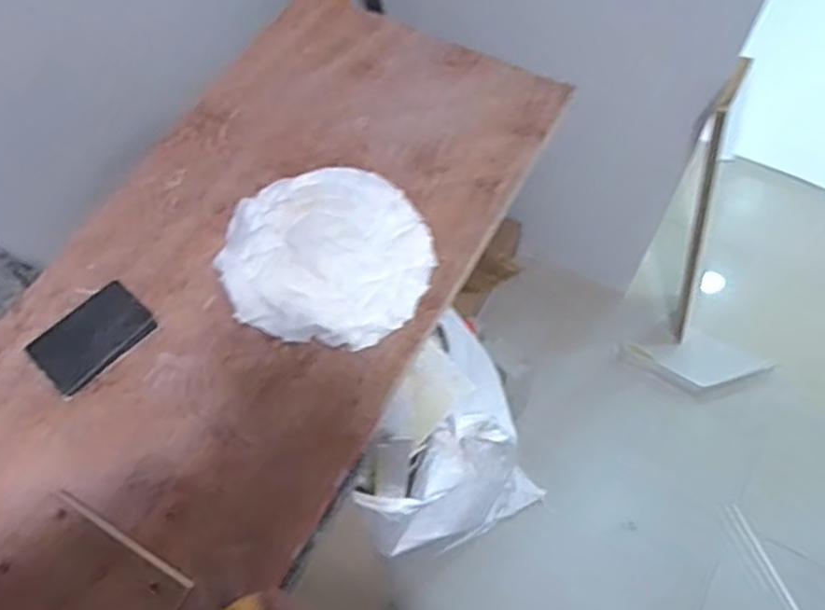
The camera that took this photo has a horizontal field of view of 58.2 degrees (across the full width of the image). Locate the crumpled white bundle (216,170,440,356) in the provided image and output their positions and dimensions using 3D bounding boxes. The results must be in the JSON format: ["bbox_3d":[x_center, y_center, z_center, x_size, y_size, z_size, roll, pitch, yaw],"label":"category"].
[{"bbox_3d":[-0.075,-0.048,0.662,0.183,0.015,0.172,-1,62,1],"label":"crumpled white bundle"}]

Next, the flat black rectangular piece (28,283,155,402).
[{"bbox_3d":[-0.273,0.026,0.631,0.094,0.008,0.068,-42,69,-18],"label":"flat black rectangular piece"}]

